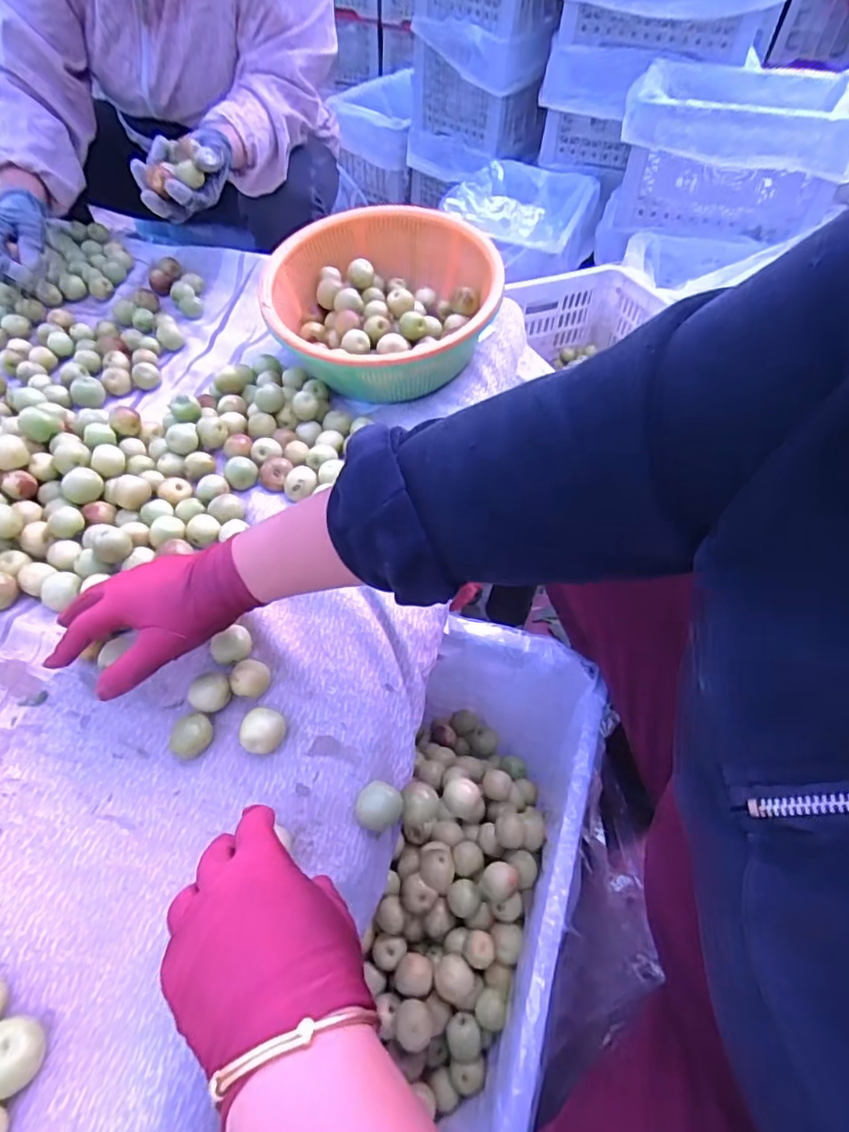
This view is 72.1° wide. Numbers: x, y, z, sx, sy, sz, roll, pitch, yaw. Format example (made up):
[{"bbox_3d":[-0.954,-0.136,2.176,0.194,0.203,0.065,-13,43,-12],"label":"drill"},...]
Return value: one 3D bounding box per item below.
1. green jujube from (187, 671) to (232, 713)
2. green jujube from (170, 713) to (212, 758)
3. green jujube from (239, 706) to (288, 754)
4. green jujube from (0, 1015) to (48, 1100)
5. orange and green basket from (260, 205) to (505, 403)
[{"bbox_3d":[-0.156,0.094,0.428,0.024,0.023,0.028,28,55,15],"label":"green jujube"},{"bbox_3d":[-0.165,0.120,0.413,0.029,0.019,0.024,-27,60,-23],"label":"green jujube"},{"bbox_3d":[-0.112,0.116,0.407,0.030,0.025,0.027,-22,58,-20],"label":"green jujube"},{"bbox_3d":[-0.216,0.256,0.304,0.029,0.024,0.032,-21,57,-20],"label":"green jujube"},{"bbox_3d":[-0.049,-0.302,0.676,0.253,0.107,0.250,2,53,-3],"label":"orange and green basket"}]

